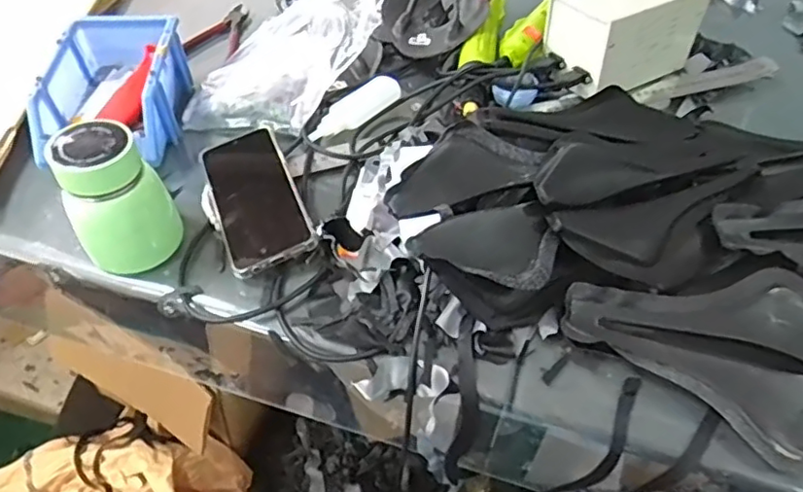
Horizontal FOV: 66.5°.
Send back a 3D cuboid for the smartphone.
[{"bbox_3d":[-0.141,-0.056,0.576,0.075,0.018,0.181,-18,54,-14],"label":"smartphone"}]

